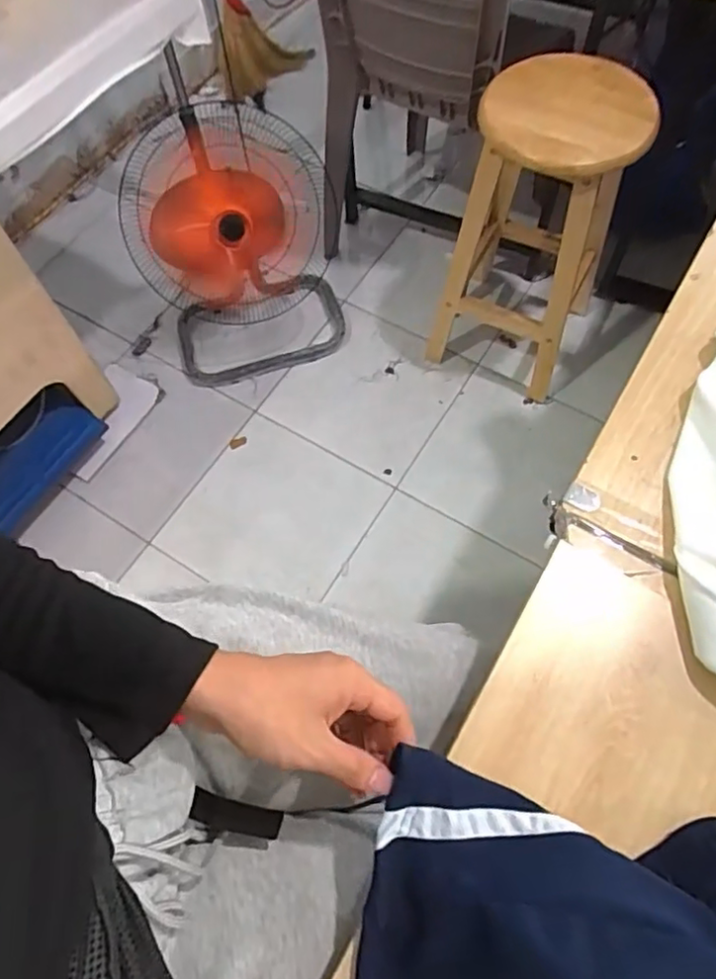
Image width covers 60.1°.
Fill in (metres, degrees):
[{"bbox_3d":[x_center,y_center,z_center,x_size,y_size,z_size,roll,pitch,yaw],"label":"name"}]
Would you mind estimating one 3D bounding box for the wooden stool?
[{"bbox_3d":[0.374,-0.537,1.297,0.290,0.589,0.319,26,69,14],"label":"wooden stool"}]

